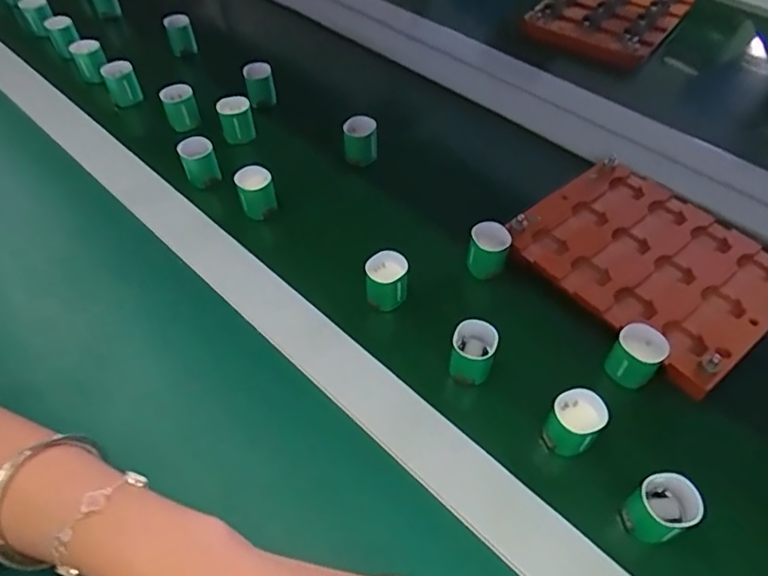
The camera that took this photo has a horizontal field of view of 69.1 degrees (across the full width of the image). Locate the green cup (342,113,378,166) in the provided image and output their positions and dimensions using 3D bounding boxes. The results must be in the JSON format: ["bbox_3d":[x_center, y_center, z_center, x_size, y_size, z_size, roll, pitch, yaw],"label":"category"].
[{"bbox_3d":[-0.021,-0.135,0.519,0.031,0.036,0.032,2,53,-2],"label":"green cup"}]

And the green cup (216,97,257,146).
[{"bbox_3d":[-0.143,-0.163,0.543,0.031,0.037,0.027,-8,54,-9],"label":"green cup"}]

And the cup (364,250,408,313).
[{"bbox_3d":[0.002,-0.006,0.421,0.031,0.032,0.031,2,53,-2],"label":"cup"}]

